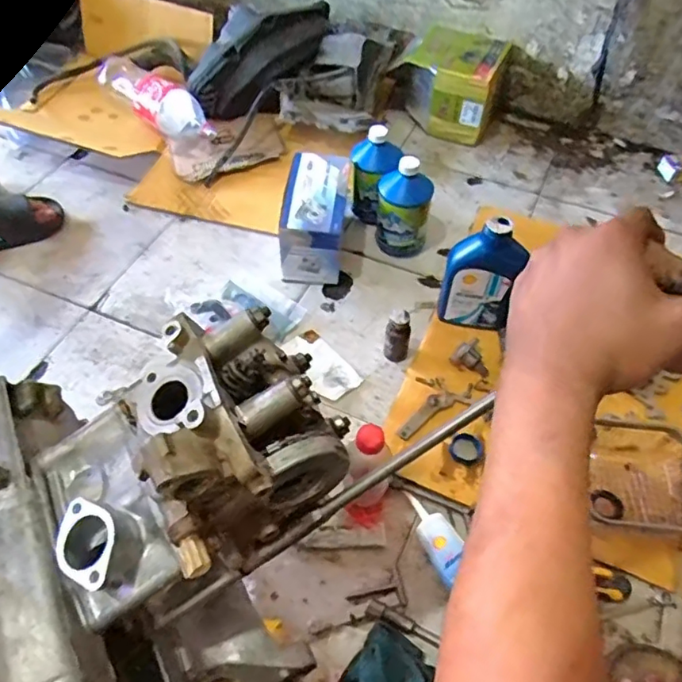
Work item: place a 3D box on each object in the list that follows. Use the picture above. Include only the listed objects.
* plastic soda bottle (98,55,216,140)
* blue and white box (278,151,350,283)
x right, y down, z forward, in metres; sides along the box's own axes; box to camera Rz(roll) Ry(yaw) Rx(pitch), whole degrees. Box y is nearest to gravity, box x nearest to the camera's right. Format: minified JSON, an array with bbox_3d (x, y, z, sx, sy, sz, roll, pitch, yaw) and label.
[{"bbox_3d":[-0.382,-0.496,1.191,0.323,0.078,0.098,34,61,22],"label":"plastic soda bottle"},{"bbox_3d":[-0.041,-0.204,0.963,0.098,0.129,0.185,5,55,3],"label":"blue and white box"}]

